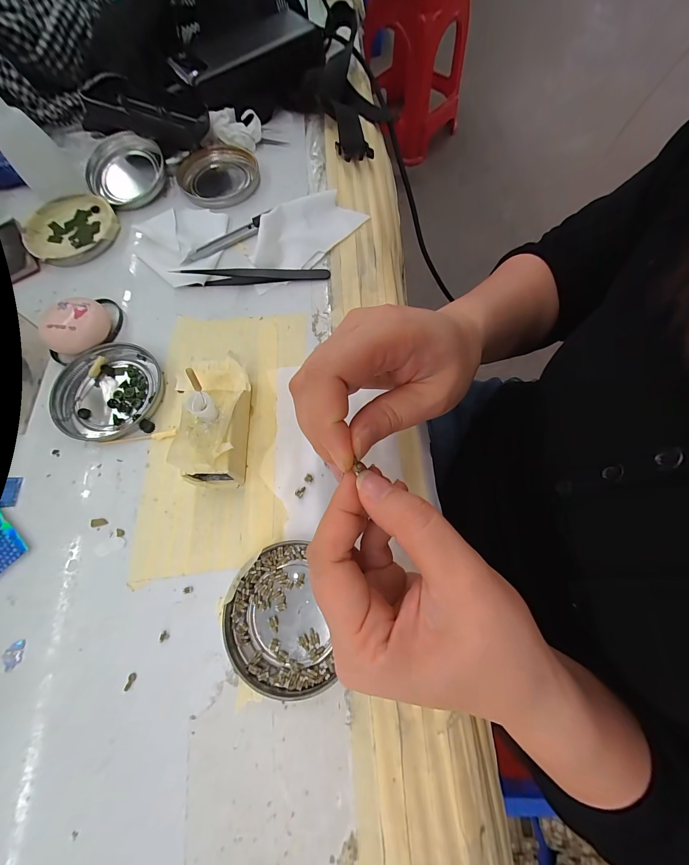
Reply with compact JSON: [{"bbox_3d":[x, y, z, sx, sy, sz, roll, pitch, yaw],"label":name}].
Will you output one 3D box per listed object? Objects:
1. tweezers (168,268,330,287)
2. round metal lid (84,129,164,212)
[{"bbox_3d":[-0.076,-0.136,0.275,0.124,0.014,0.014,-7,71,-1],"label":"tweezers"},{"bbox_3d":[-0.218,-0.259,0.315,0.073,0.022,0.073,0,71,1],"label":"round metal lid"}]

